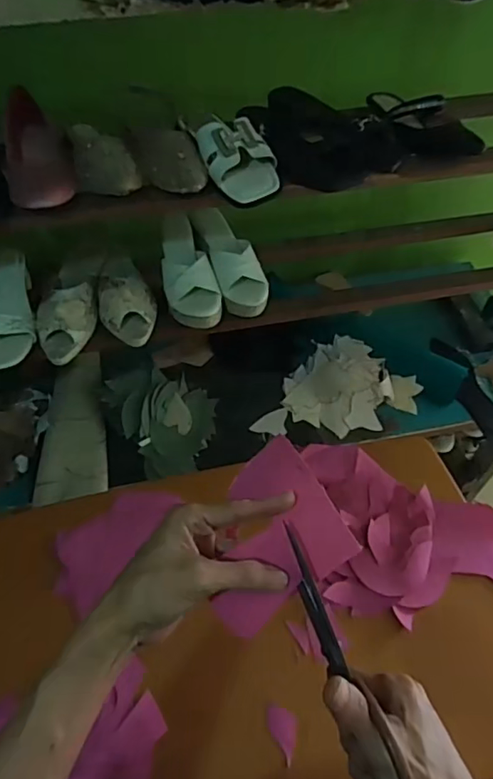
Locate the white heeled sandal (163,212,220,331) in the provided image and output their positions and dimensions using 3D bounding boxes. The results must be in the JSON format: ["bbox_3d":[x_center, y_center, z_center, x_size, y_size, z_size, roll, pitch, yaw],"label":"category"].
[{"bbox_3d":[-0.094,-0.195,0.881,0.086,0.063,0.206,-8,53,-6],"label":"white heeled sandal"}]

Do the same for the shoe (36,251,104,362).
[{"bbox_3d":[-0.282,-0.152,0.862,0.084,0.055,0.240,-2,53,-1],"label":"shoe"}]

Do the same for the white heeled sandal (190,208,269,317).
[{"bbox_3d":[-0.023,-0.215,0.900,0.081,0.071,0.197,-16,54,-11],"label":"white heeled sandal"}]

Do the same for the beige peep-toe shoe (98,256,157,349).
[{"bbox_3d":[-0.203,-0.163,0.877,0.086,0.059,0.215,-18,55,-13],"label":"beige peep-toe shoe"}]

